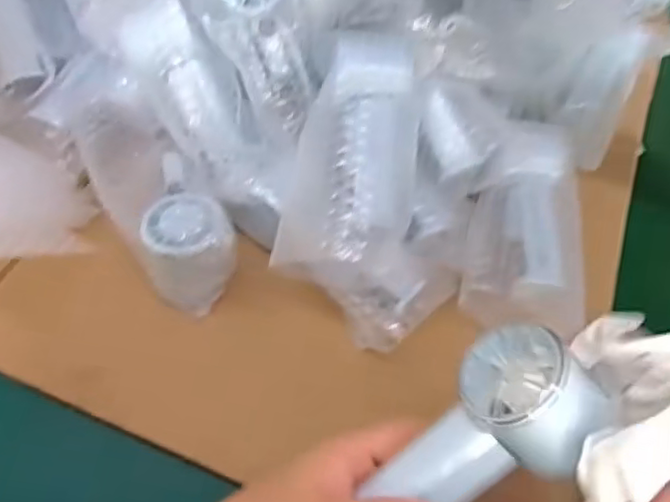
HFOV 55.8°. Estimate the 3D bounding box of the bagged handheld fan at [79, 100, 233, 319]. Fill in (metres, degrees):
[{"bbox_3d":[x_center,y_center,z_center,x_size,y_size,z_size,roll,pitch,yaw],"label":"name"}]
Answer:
[{"bbox_3d":[-0.137,-0.043,0.476,0.070,0.059,0.190,-29,63,-22],"label":"bagged handheld fan"}]

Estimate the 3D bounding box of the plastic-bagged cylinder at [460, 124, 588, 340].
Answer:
[{"bbox_3d":[0.149,-0.023,0.493,0.093,0.047,0.186,10,56,2],"label":"plastic-bagged cylinder"}]

